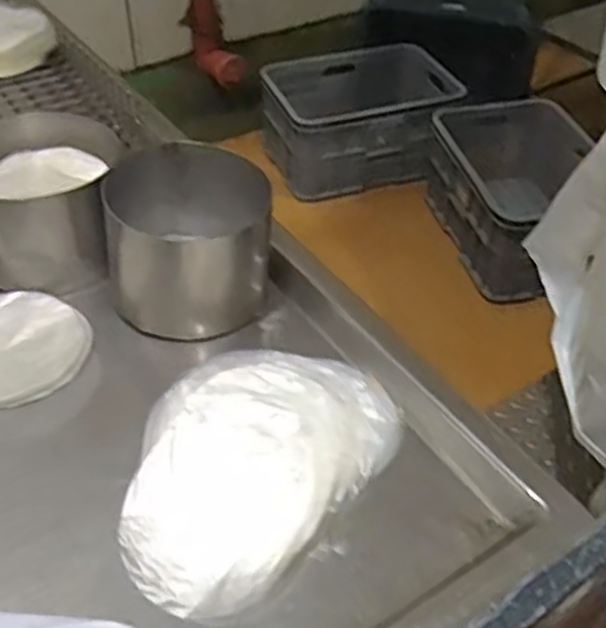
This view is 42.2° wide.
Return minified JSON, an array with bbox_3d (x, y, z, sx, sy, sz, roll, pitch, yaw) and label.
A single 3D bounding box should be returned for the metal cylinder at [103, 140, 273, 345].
[{"bbox_3d":[-0.098,-0.055,0.688,0.134,0.135,0.133,-1,44,-1],"label":"metal cylinder"}]

